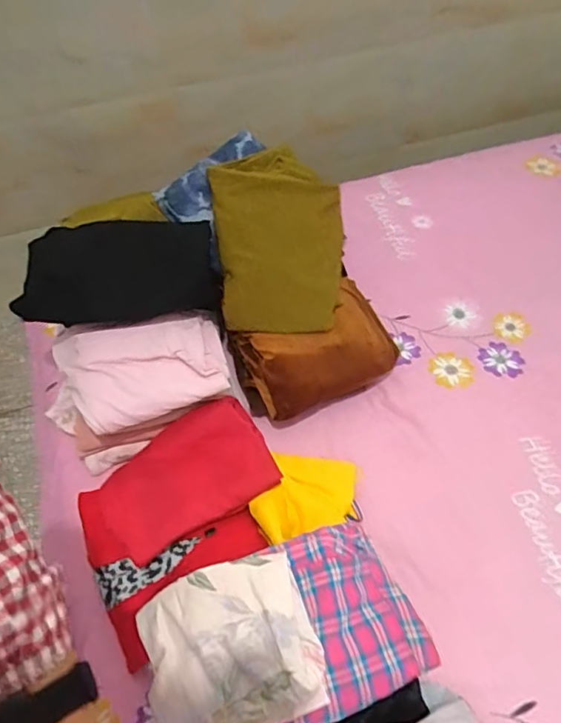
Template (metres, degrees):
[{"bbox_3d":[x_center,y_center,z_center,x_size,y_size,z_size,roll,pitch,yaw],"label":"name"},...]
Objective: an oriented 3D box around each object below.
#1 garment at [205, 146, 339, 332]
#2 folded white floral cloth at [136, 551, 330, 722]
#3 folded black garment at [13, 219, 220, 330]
[{"bbox_3d":[0.001,-0.171,0.778,0.185,0.056,0.262,-7,103,-9],"label":"garment"},{"bbox_3d":[-0.061,0.312,0.584,0.191,0.053,0.171,-26,56,0],"label":"folded white floral cloth"},{"bbox_3d":[-0.225,-0.126,0.755,0.270,0.045,0.144,-5,97,-9],"label":"folded black garment"}]

